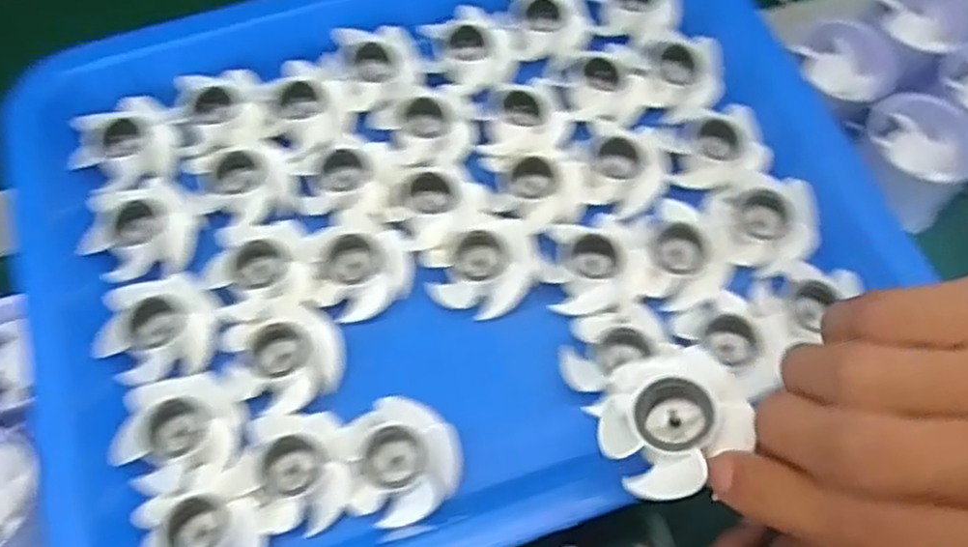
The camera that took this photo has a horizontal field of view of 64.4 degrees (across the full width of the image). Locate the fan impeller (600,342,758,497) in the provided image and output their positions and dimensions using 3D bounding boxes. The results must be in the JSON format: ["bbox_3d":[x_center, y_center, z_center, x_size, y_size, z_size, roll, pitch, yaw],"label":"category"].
[{"bbox_3d":[0.055,0.043,0.225,0.039,0.018,0.038,-36,69,-16],"label":"fan impeller"}]

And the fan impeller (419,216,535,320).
[{"bbox_3d":[-0.002,-0.003,0.318,0.045,0.020,0.041,7,64,3],"label":"fan impeller"}]

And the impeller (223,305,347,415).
[{"bbox_3d":[-0.078,0.033,0.303,0.044,0.014,0.040,0,64,0],"label":"impeller"}]

